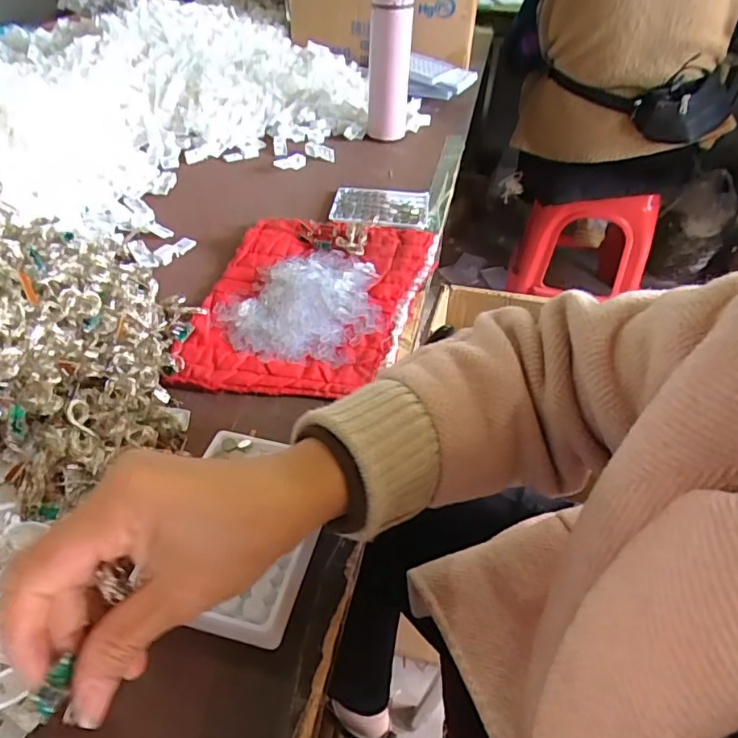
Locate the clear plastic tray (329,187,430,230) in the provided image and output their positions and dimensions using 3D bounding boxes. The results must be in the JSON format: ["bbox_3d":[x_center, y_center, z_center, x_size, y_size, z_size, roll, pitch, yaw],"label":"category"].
[{"bbox_3d":[0.015,-0.215,0.720,0.127,0.013,0.097,4,44,2],"label":"clear plastic tray"}]

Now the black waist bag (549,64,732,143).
[{"bbox_3d":[0.604,-0.576,1.181,0.410,0.134,0.115,-3,44,-5],"label":"black waist bag"}]

